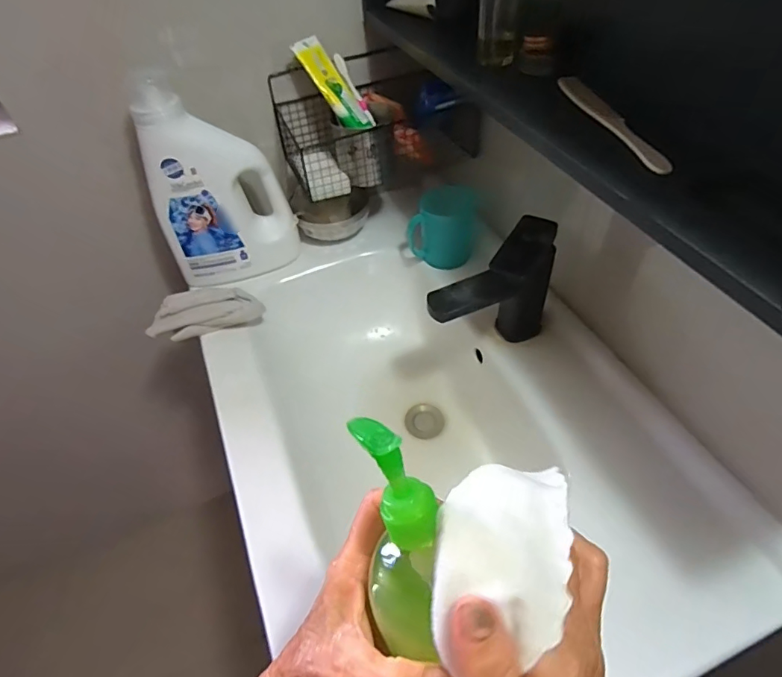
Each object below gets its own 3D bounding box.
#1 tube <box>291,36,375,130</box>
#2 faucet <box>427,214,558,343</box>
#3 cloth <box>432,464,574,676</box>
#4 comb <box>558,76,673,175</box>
[{"bbox_3d":[-0.081,-0.357,0.701,0.050,0.139,0.025,-46,17,-30],"label":"tube"},{"bbox_3d":[0.122,-0.042,0.605,0.153,0.184,0.064,-20,50,-14],"label":"faucet"},{"bbox_3d":[0.051,0.092,0.223,0.057,0.021,0.085,6,49,9],"label":"cloth"},{"bbox_3d":[0.190,-0.196,0.436,0.029,0.010,0.188,-8,49,-3],"label":"comb"}]

